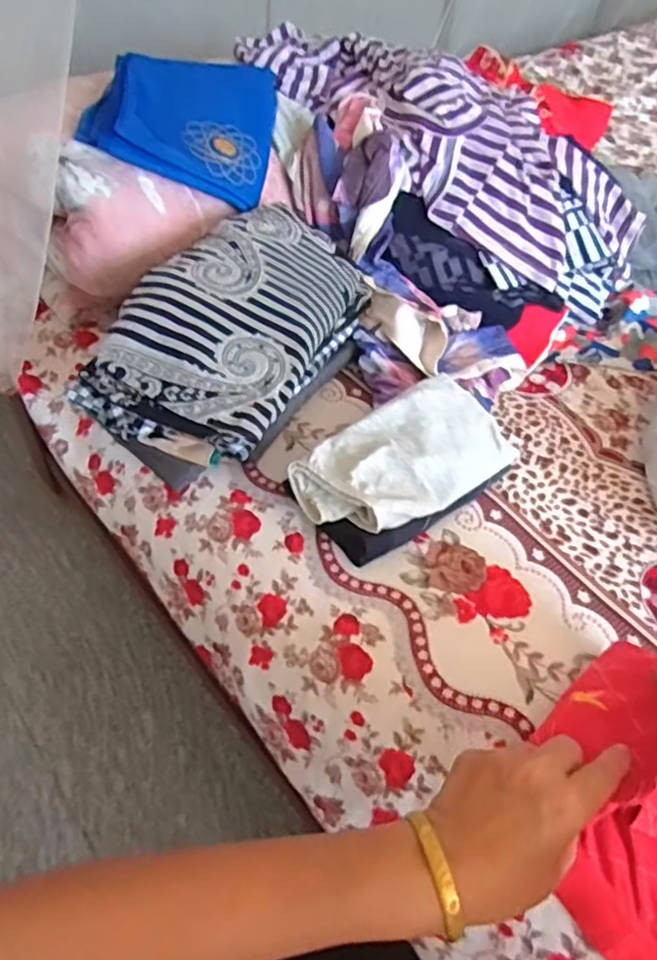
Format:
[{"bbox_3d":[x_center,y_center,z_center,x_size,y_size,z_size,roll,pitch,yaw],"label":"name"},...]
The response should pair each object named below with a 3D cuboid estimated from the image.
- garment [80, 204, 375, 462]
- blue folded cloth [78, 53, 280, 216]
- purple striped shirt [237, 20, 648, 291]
[{"bbox_3d":[-0.077,-0.155,0.584,0.157,0.088,0.285,20,52,11],"label":"garment"},{"bbox_3d":[-0.151,-0.392,0.675,0.184,0.031,0.220,13,58,-20],"label":"blue folded cloth"},{"bbox_3d":[0.137,-0.410,0.764,0.498,0.132,0.227,37,57,22],"label":"purple striped shirt"}]

